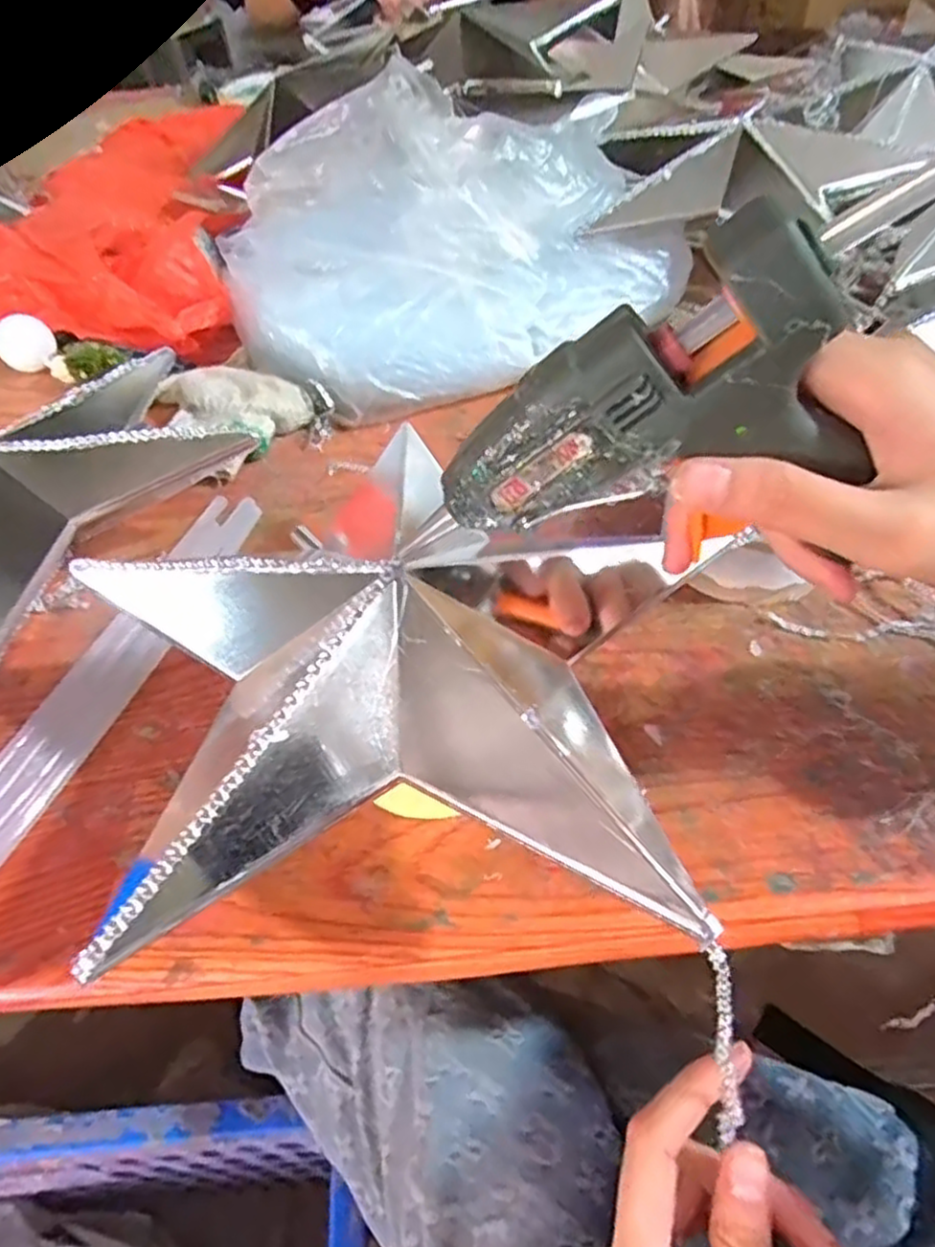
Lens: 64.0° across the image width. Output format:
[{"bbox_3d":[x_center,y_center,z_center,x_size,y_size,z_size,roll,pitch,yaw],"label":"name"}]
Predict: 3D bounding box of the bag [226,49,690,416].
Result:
[{"bbox_3d":[-0.019,-0.273,0.520,0.289,0.123,0.237,-22,53,-14],"label":"bag"}]

